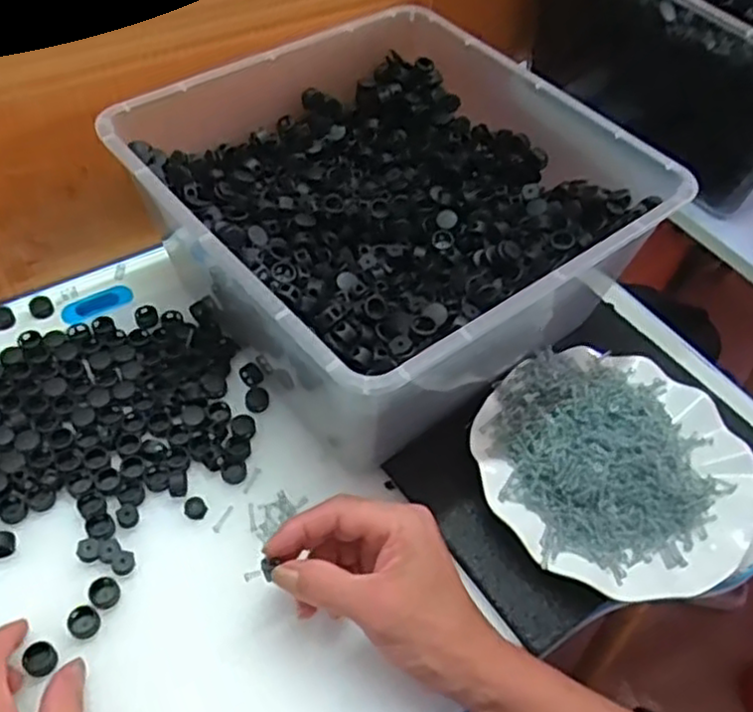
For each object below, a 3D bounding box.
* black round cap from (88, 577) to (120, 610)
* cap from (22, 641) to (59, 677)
[{"bbox_3d":[-0.161,0.139,0.427,0.016,0.004,0.018,-13,54,-15],"label":"black round cap"},{"bbox_3d":[-0.187,0.169,0.404,0.016,0.007,0.017,3,52,-3],"label":"cap"}]

